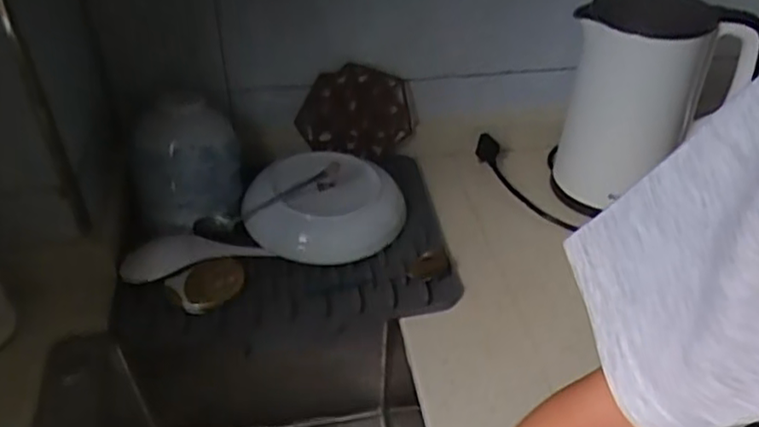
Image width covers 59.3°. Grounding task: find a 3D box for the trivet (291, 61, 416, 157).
[{"bbox_3d":[-0.027,-0.126,0.840,0.144,0.124,0.016,-6,40,-8],"label":"trivet"}]

